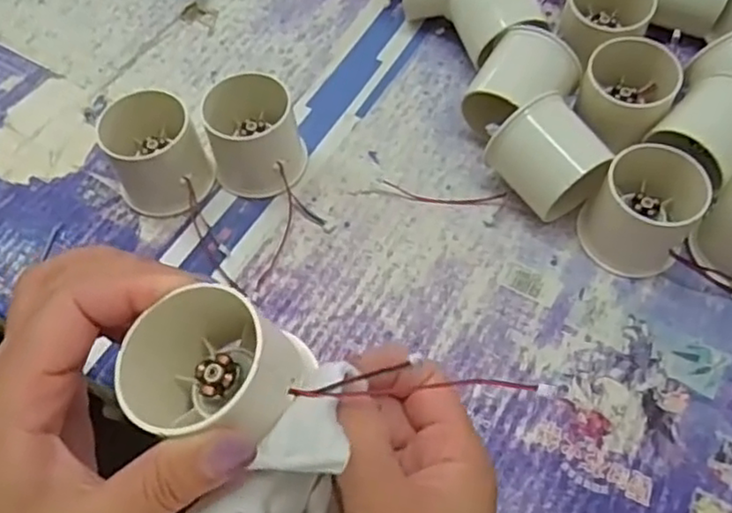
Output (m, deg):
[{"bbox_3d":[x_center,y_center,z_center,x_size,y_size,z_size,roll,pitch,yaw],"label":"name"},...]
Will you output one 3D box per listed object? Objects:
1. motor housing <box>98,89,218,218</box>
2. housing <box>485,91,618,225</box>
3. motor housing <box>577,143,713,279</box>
[{"bbox_3d":[-0.119,-0.057,0.384,0.050,0.054,0.054,-28,64,-14],"label":"motor housing"},{"bbox_3d":[0.102,-0.049,0.373,0.048,0.054,0.057,-36,66,-17],"label":"housing"},{"bbox_3d":[0.153,-0.028,0.364,0.054,0.047,0.064,31,66,17],"label":"motor housing"}]

